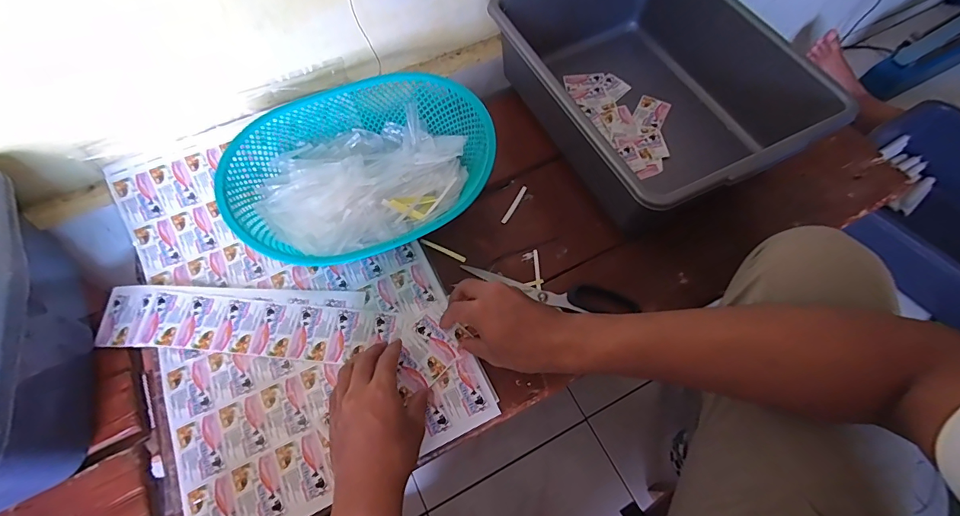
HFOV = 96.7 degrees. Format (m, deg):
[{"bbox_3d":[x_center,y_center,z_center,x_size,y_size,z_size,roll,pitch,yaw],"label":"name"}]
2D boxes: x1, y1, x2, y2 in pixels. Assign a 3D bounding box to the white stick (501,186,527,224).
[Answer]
[{"bbox_3d":[0.048,-0.073,0.582,0.008,0.005,0.065,25,66,13],"label":"white stick"}]

